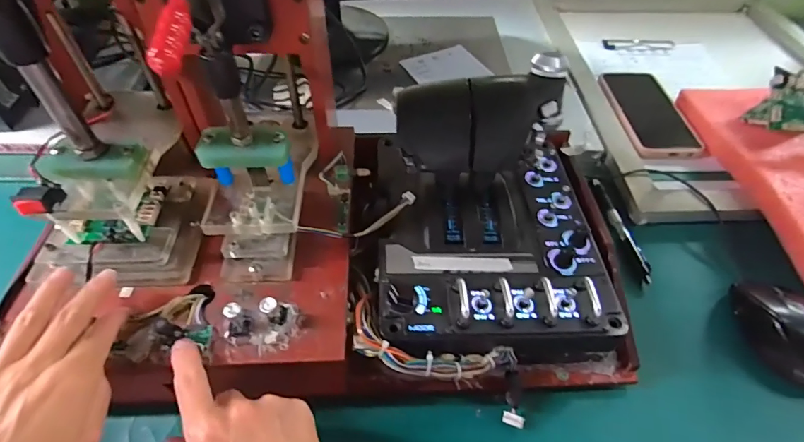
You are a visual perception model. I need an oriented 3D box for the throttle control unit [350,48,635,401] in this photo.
[{"bbox_3d":[0.068,0.003,0.370,0.222,0.144,0.234,-2,50,-2],"label":"throttle control unit"}]

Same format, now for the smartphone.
[{"bbox_3d":[0.319,-0.147,0.579,0.090,0.017,0.188,1,50,0],"label":"smartphone"}]

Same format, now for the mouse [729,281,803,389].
[{"bbox_3d":[0.332,0.094,0.374,0.070,0.030,0.092,1,50,0],"label":"mouse"}]

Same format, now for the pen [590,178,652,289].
[{"bbox_3d":[0.230,0.006,0.461,0.013,0.006,0.138,-5,50,-6],"label":"pen"}]

